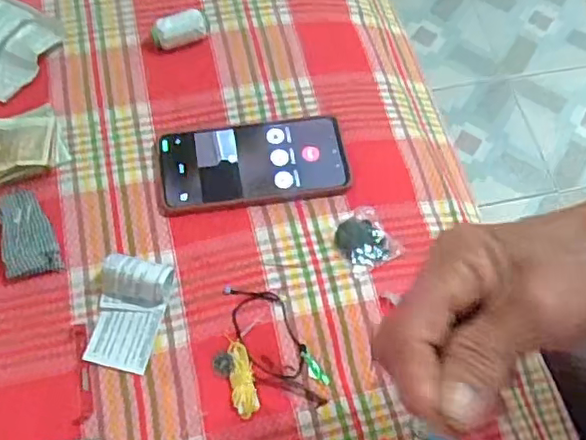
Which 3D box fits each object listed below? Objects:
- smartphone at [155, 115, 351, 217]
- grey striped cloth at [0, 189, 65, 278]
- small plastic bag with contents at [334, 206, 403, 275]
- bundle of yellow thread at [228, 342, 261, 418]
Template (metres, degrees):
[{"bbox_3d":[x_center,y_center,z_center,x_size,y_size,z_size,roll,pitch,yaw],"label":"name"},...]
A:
[{"bbox_3d":[-0.036,-0.052,0.530,0.163,0.010,0.080,-6,65,-8],"label":"smartphone"},{"bbox_3d":[-0.216,0.011,0.493,0.040,0.010,0.077,-20,67,-14],"label":"grey striped cloth"},{"bbox_3d":[0.060,0.017,0.514,0.051,0.014,0.052,-30,70,-17],"label":"small plastic bag with contents"},{"bbox_3d":[-0.038,0.118,0.455,0.018,0.004,0.054,-12,66,-10],"label":"bundle of yellow thread"}]

